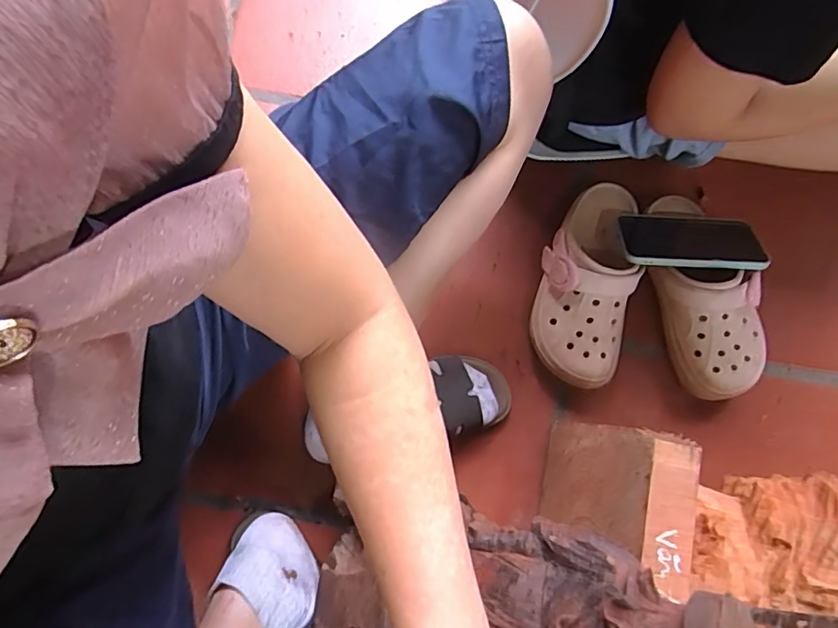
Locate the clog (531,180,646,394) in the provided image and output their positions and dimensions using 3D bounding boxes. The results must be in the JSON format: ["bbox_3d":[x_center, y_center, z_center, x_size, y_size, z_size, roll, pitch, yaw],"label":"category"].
[{"bbox_3d":[0.194,-0.044,0.603,0.101,0.071,0.247,11,79,1],"label":"clog"}]

